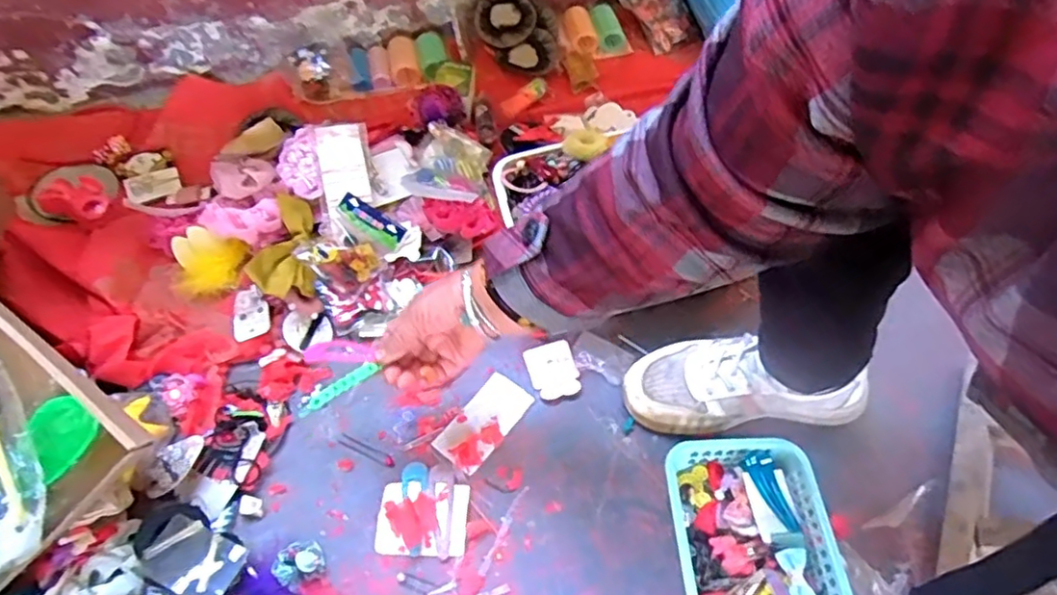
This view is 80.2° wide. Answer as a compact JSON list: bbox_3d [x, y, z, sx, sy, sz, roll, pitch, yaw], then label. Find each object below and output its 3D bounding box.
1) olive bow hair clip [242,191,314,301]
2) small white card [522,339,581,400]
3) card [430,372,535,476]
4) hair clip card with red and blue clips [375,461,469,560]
[{"bbox_3d":[-0.255,-0.059,0.685,0.061,0.050,0.141,1,54,-1],"label":"olive bow hair clip"},{"bbox_3d":[0.026,0.076,0.662,0.050,0.006,0.062,-17,59,-6],"label":"small white card"},{"bbox_3d":[-0.045,0.122,0.628,0.053,0.007,0.103,32,60,20],"label":"card"},{"bbox_3d":[-0.095,0.190,0.572,0.078,0.015,0.081,2,54,0],"label":"hair clip card with red and blue clips"}]

